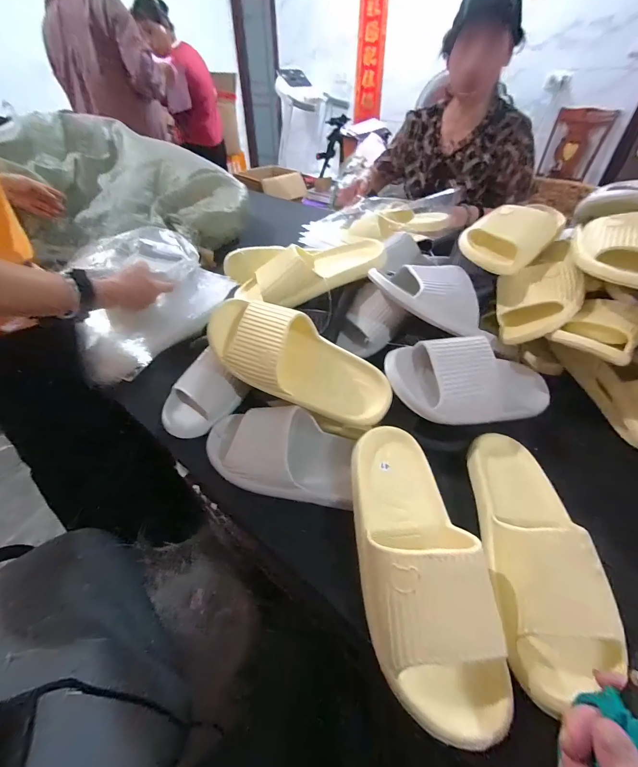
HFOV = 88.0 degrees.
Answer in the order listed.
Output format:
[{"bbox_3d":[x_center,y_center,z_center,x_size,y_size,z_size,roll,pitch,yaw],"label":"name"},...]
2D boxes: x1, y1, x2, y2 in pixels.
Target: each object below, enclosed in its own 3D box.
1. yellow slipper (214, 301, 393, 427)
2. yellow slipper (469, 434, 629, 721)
[{"bbox_3d":[-0.028,-0.027,0.419,0.252,0.101,0.060,28,1,-3],"label":"yellow slipper"},{"bbox_3d":[0.225,0.152,0.340,0.099,0.055,0.251,4,43,4],"label":"yellow slipper"}]

